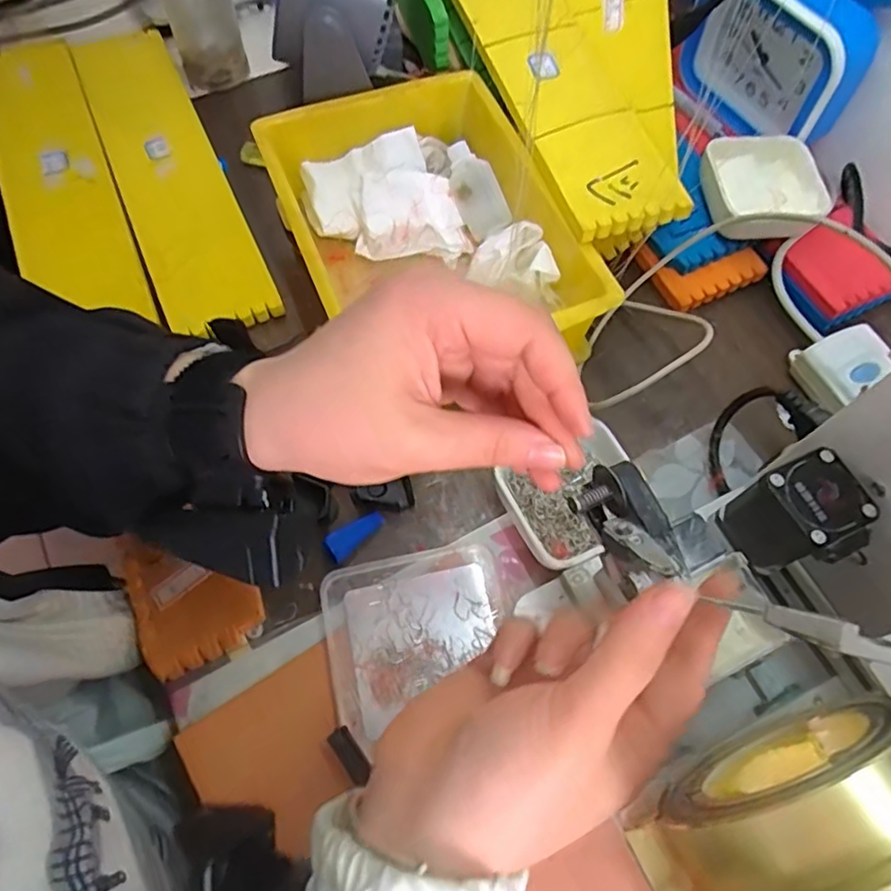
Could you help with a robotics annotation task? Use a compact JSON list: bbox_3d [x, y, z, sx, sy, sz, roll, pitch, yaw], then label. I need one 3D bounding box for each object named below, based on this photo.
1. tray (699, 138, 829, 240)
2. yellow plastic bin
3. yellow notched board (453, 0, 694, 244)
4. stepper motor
[{"bbox_3d":[0.242,-0.199,0.469,0.090,0.031,0.075,-3,66,-3],"label":"tray"},{"bbox_3d":[-0.016,-0.150,0.441,0.177,0.069,0.246,-20,68,-11],"label":"yellow plastic bin"},{"bbox_3d":[0.076,-0.298,0.472,0.085,0.013,0.352,-16,67,-7],"label":"yellow notched board"},{"bbox_3d":[0.177,0.039,0.313,0.052,0.053,0.048,-24,69,-12],"label":"stepper motor"}]

